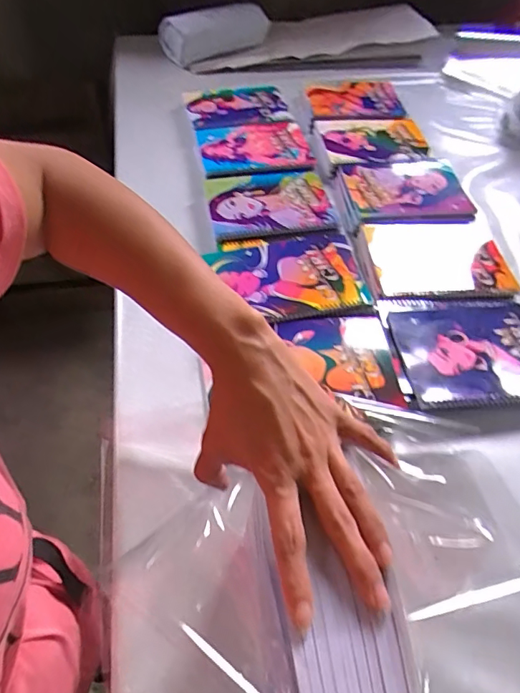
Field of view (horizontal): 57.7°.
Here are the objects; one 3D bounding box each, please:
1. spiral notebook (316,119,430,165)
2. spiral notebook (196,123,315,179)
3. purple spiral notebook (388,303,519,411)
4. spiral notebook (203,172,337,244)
[{"bbox_3d":[0.214,-0.388,0.877,0.196,0.017,0.141,-7,52,-7],"label":"spiral notebook"},{"bbox_3d":[-0.005,-0.356,0.841,0.197,0.014,0.157,-8,52,-8],"label":"spiral notebook"},{"bbox_3d":[0.270,0.005,0.587,0.194,0.009,0.147,-6,52,-6],"label":"purple spiral notebook"},{"bbox_3d":[0.017,-0.229,0.756,0.191,0.016,0.149,-6,52,-6],"label":"spiral notebook"}]

